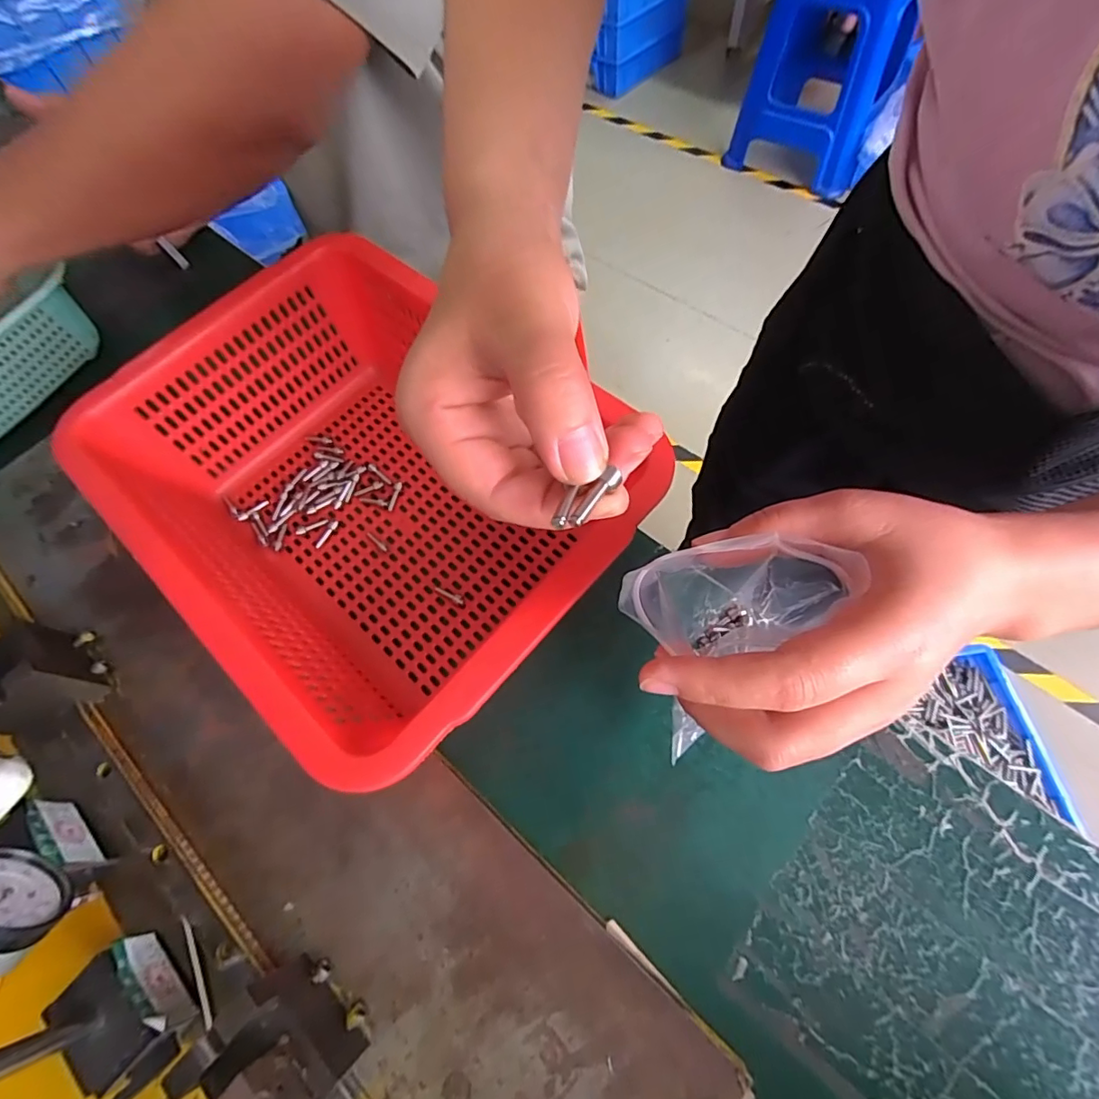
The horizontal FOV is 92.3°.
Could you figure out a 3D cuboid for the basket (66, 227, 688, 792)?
[{"bbox_3d":[-0.115,-0.036,0.330,0.288,0.100,0.216,40,72,20],"label":"basket"}]

